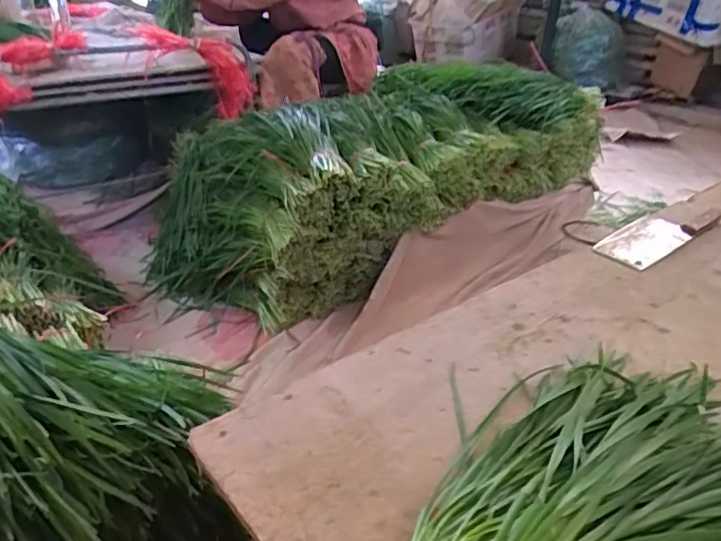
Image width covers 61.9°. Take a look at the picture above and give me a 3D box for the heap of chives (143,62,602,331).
[{"bbox_3d":[0.028,-0.285,1.602,1.236,0.392,0.624,-22,36,-12],"label":"heap of chives"}]

